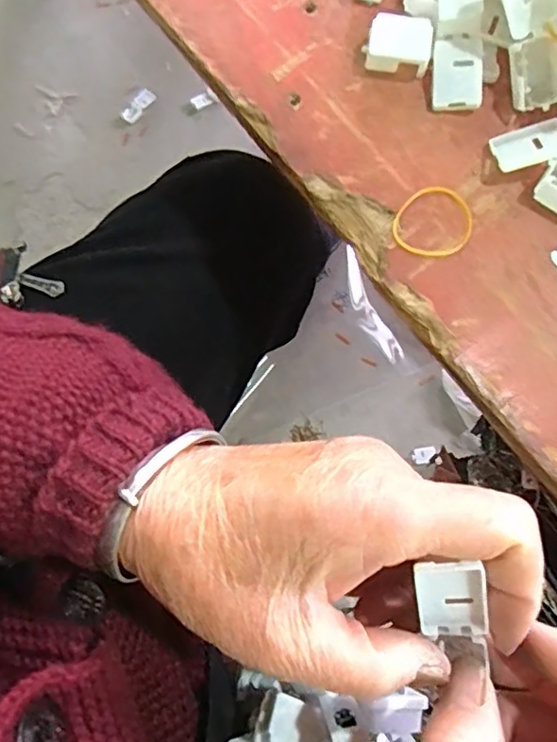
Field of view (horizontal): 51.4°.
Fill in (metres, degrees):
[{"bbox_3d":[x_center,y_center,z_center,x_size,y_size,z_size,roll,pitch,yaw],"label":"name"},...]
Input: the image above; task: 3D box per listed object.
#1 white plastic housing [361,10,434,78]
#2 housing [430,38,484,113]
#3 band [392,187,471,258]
[{"bbox_3d":[0.049,-0.133,0.238,0.026,0.011,0.019,13,99,1],"label":"white plastic housing"},{"bbox_3d":[0.073,-0.121,0.237,0.020,0.010,0.028,3,78,0],"label":"housing"},{"bbox_3d":[0.061,-0.059,0.227,0.032,0.004,0.029,-8,78,-2],"label":"band"}]

